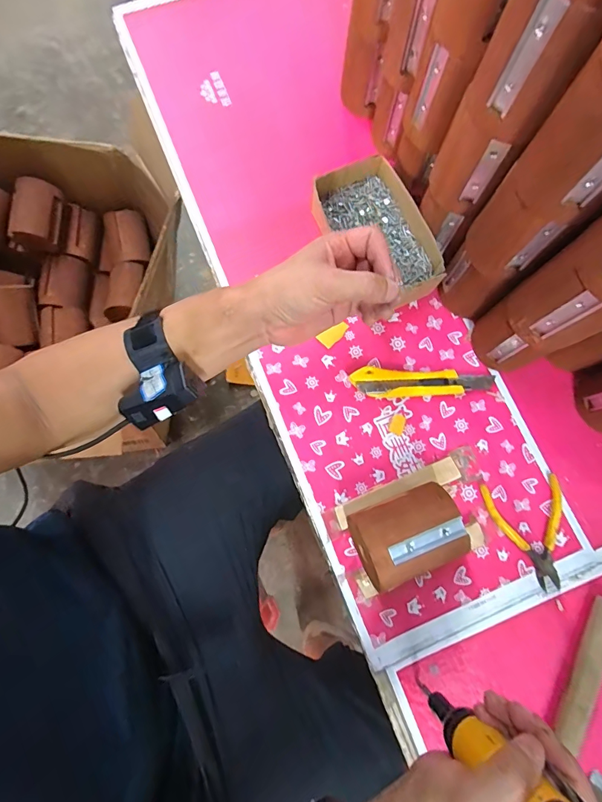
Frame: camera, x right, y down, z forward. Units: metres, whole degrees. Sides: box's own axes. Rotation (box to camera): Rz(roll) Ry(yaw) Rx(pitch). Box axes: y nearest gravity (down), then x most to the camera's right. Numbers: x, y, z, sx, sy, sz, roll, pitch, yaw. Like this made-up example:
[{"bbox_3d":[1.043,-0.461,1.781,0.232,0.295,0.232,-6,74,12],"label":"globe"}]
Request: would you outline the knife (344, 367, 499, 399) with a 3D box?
[{"bbox_3d":[0.146,-0.020,0.491,0.169,0.019,0.035,1,77,-1],"label":"knife"}]

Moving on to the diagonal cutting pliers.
[{"bbox_3d":[0.261,0.151,0.463,0.091,0.012,0.117,-4,77,-2],"label":"diagonal cutting pliers"}]

